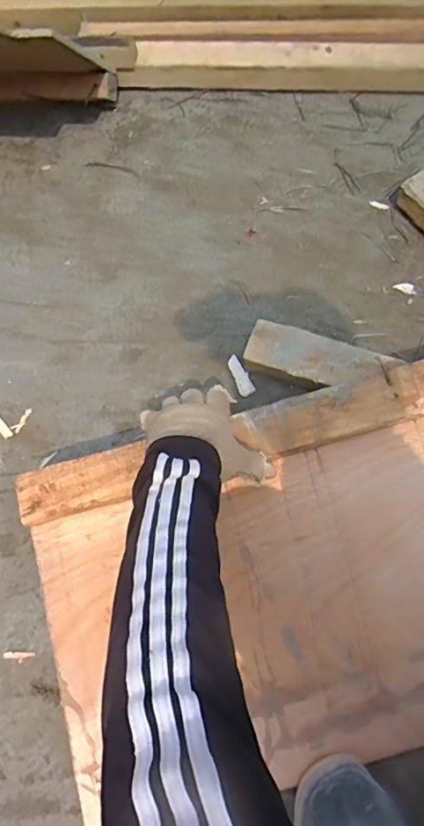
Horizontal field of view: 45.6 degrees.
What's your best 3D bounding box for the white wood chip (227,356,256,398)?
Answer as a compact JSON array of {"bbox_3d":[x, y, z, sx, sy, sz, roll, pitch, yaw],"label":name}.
[{"bbox_3d":[0.039,-0.051,0.681,0.020,0.004,0.060,-28,72,16],"label":"white wood chip"}]

